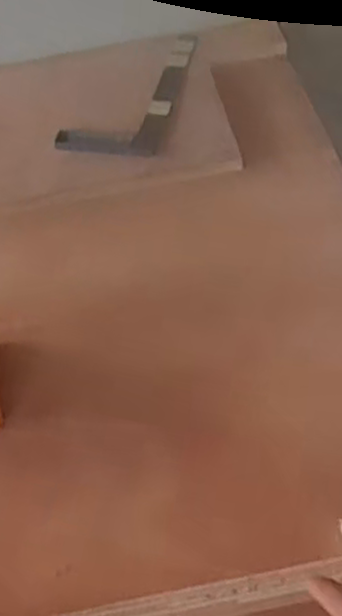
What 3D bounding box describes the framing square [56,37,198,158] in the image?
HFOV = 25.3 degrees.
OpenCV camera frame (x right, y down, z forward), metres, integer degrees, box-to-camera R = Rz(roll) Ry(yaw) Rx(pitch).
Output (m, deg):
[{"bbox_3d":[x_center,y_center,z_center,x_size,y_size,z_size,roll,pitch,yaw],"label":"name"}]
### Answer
[{"bbox_3d":[-0.050,-0.277,0.972,0.119,0.011,0.241,9,53,12],"label":"framing square"}]

